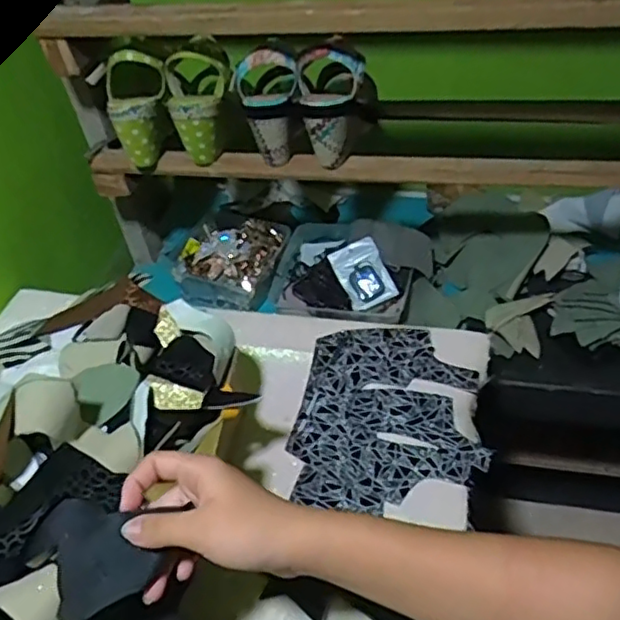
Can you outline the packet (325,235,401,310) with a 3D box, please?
[{"bbox_3d":[0.077,-0.052,0.915,0.068,0.011,0.099,-27,80,1],"label":"packet"}]

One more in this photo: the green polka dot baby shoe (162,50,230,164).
[{"bbox_3d":[-0.137,-0.256,0.804,0.078,0.128,0.062,-9,43,-4],"label":"green polka dot baby shoe"}]

